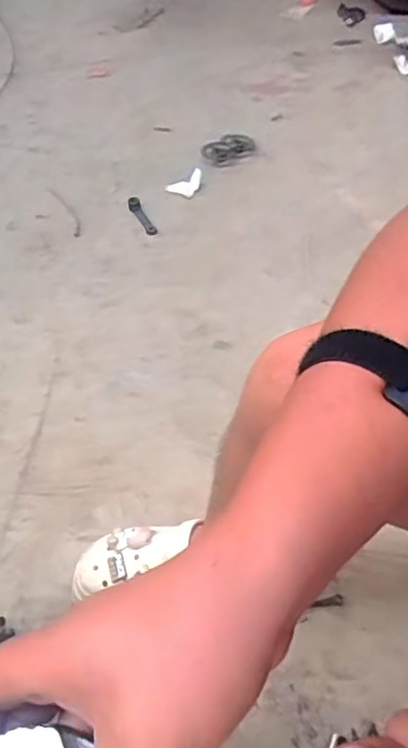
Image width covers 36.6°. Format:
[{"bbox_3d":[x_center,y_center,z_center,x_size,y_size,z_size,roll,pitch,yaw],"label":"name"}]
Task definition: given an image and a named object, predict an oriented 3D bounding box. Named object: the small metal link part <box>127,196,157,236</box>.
[{"bbox_3d":[-0.136,-0.350,1.360,0.027,0.016,0.127,-19,52,-14],"label":"small metal link part"}]

